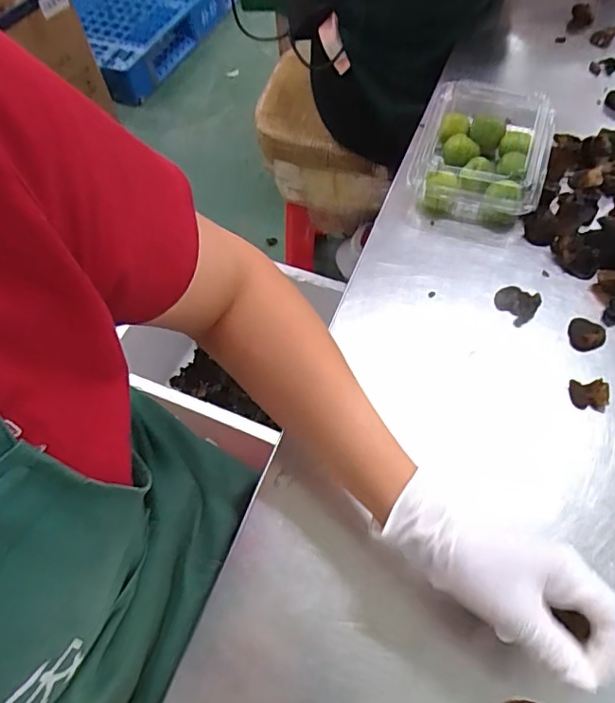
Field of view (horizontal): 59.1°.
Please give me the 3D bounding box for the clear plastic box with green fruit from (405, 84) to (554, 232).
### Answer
[{"bbox_3d":[0.201,-0.231,0.624,0.144,0.059,0.195,15,60,12],"label":"clear plastic box with green fruit"}]

